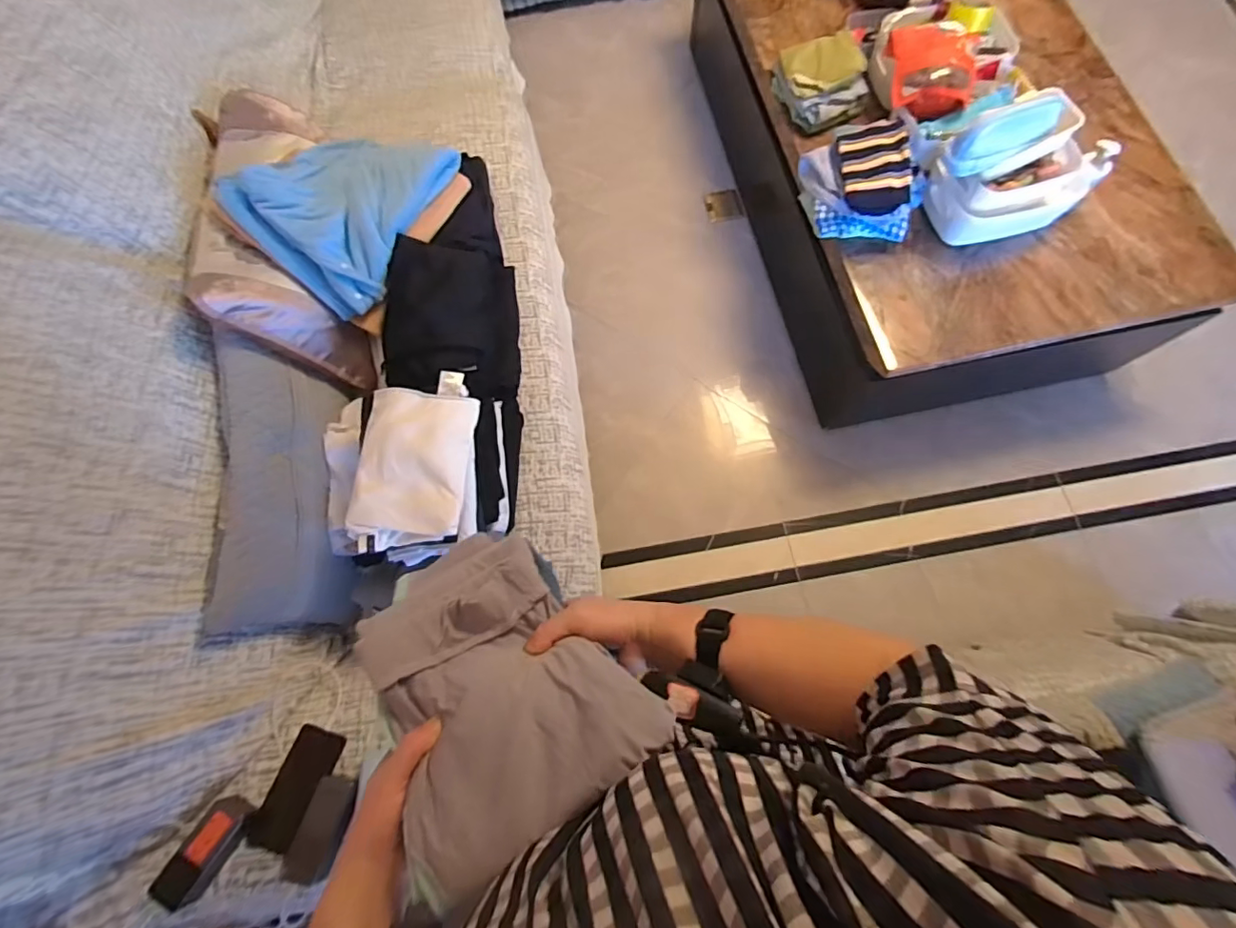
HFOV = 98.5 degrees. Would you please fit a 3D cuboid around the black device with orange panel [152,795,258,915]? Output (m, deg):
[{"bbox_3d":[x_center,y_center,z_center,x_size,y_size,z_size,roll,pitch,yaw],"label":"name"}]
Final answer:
[{"bbox_3d":[-0.589,0.550,0.759,0.062,0.020,0.134,48,54,-25],"label":"black device with orange panel"}]

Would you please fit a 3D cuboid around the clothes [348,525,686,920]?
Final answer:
[{"bbox_3d":[-0.117,0.175,0.454,0.209,0.058,0.273,-36,56,-7],"label":"clothes"}]

